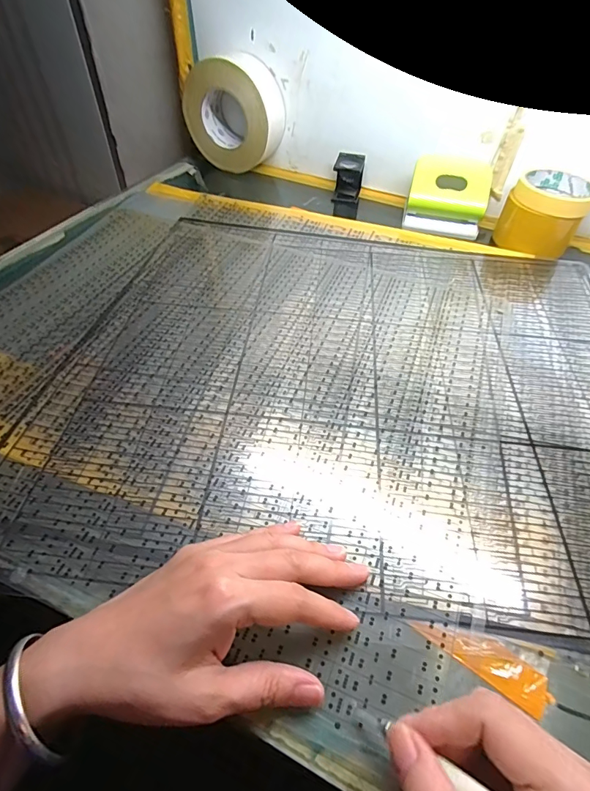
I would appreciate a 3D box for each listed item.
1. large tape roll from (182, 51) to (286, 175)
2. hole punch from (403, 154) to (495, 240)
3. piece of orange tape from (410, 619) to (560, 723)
[{"bbox_3d":[-0.093,-0.421,0.627,0.148,0.135,0.069,18,51,13],"label":"large tape roll"},{"bbox_3d":[0.202,-0.265,0.548,0.097,0.066,0.068,12,49,8],"label":"hole punch"},{"bbox_3d":[0.106,0.145,0.232,0.072,0.004,0.022,30,54,22],"label":"piece of orange tape"}]

